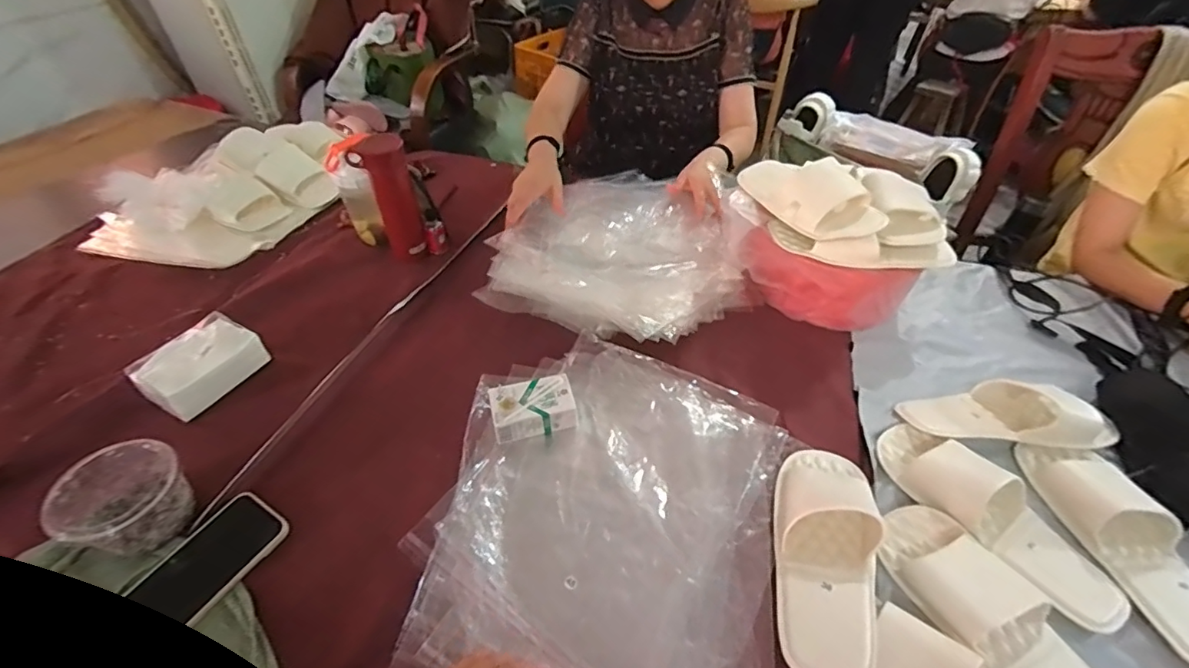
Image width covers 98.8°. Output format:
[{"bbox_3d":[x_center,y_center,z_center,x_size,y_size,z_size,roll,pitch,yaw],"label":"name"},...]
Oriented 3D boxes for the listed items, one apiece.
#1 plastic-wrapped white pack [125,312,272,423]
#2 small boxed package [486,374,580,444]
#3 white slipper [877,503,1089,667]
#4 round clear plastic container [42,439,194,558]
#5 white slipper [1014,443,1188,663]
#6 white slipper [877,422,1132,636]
[{"bbox_3d":[-0.544,0.042,0.707,0.074,0.071,0.139,24,50,21],"label":"plastic-wrapped white pack"},{"bbox_3d":[-0.082,0.099,0.687,0.111,0.039,0.070,-12,47,-12],"label":"small boxed package"},{"bbox_3d":[0.414,0.293,0.510,0.102,0.041,0.265,-19,49,-19],"label":"white slipper"},{"bbox_3d":[-0.518,0.182,0.565,0.097,0.072,0.116,30,52,25],"label":"round clear plastic container"},{"bbox_3d":[0.607,0.226,0.572,0.108,0.056,0.266,-8,46,-9],"label":"white slipper"},{"bbox_3d":[0.470,0.198,0.589,0.106,0.064,0.267,-29,53,-26],"label":"white slipper"}]

